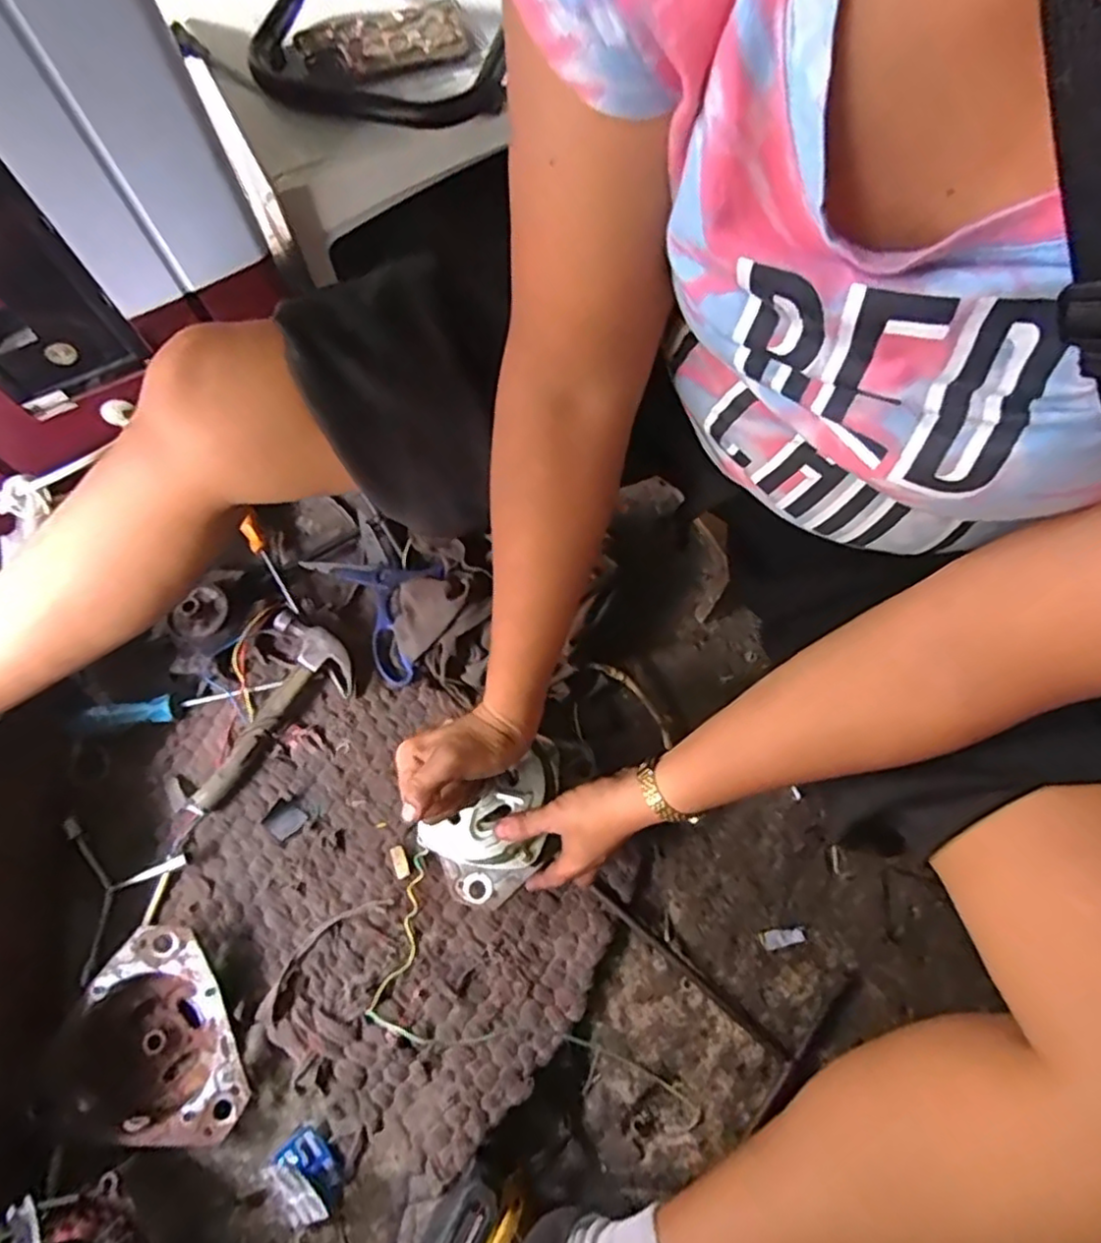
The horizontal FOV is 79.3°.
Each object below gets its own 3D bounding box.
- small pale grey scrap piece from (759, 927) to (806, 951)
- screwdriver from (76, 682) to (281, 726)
[{"bbox_3d":[0.212,0.290,0.608,0.039,0.004,0.016,-18,69,15],"label":"small pale grey scrap piece"},{"bbox_3d":[-0.360,0.079,0.655,0.169,0.029,0.022,-13,69,-5],"label":"screwdriver"}]

